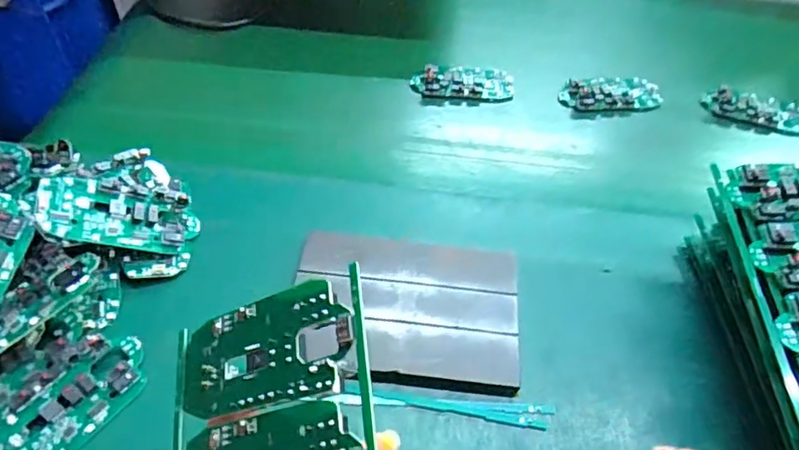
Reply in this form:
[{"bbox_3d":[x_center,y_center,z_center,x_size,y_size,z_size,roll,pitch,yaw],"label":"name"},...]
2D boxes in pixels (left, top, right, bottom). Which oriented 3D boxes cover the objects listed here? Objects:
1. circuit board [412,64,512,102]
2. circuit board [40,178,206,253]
[{"bbox_3d":[0.062,-0.140,0.544,0.098,0.018,0.048,-2,49,-8],"label":"circuit board"},{"bbox_3d":[-0.184,-0.007,0.372,0.097,0.011,0.045,11,62,-35],"label":"circuit board"}]

